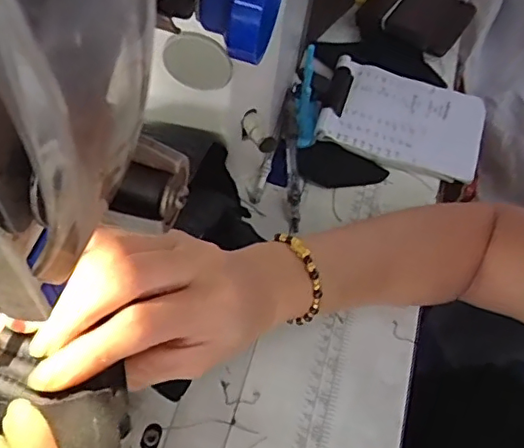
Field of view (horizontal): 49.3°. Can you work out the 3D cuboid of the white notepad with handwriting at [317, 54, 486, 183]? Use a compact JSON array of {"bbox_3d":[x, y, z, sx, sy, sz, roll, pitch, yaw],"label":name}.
[{"bbox_3d":[0.131,-0.101,0.529,0.145,0.015,0.100,18,58,12],"label":"white notepad with handwriting"}]

